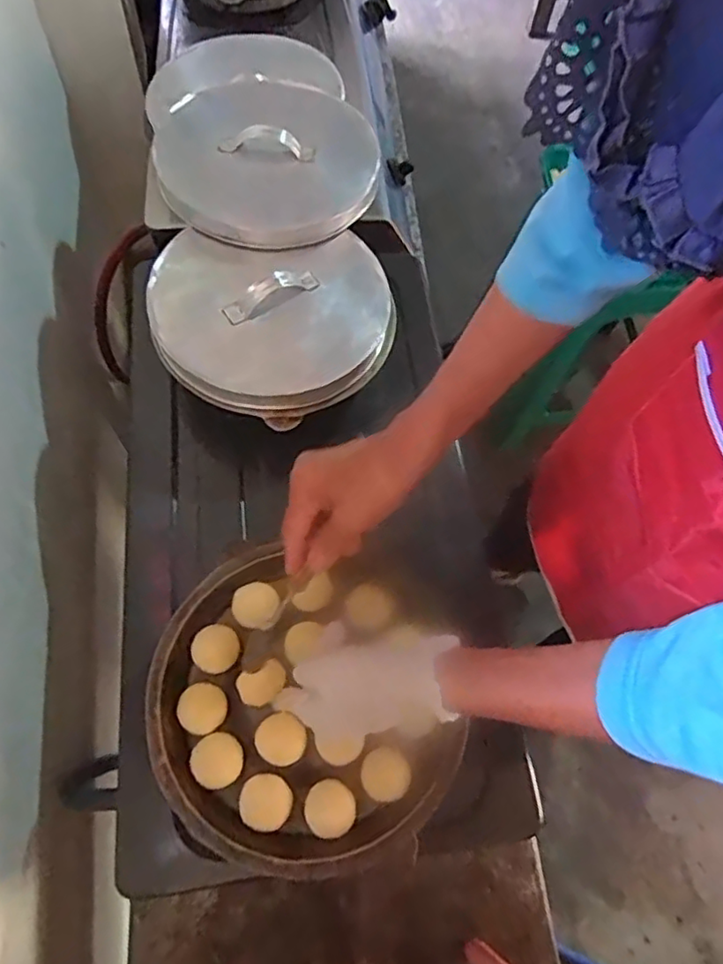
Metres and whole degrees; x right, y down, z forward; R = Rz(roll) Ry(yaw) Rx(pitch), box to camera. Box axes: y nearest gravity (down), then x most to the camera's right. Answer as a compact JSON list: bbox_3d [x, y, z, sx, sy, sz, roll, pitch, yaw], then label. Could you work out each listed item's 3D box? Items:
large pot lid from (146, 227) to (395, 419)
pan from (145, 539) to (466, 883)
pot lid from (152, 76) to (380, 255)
[{"bbox_3d":[-0.093,-0.180,0.662,0.251,0.043,0.217,-5,66,-7],"label":"large pot lid"},{"bbox_3d":[-0.048,0.186,0.529,0.247,0.049,0.252,1,65,-2],"label":"pan"},{"bbox_3d":[-0.116,-0.392,0.723,0.247,0.039,0.264,1,65,-2],"label":"pot lid"}]

